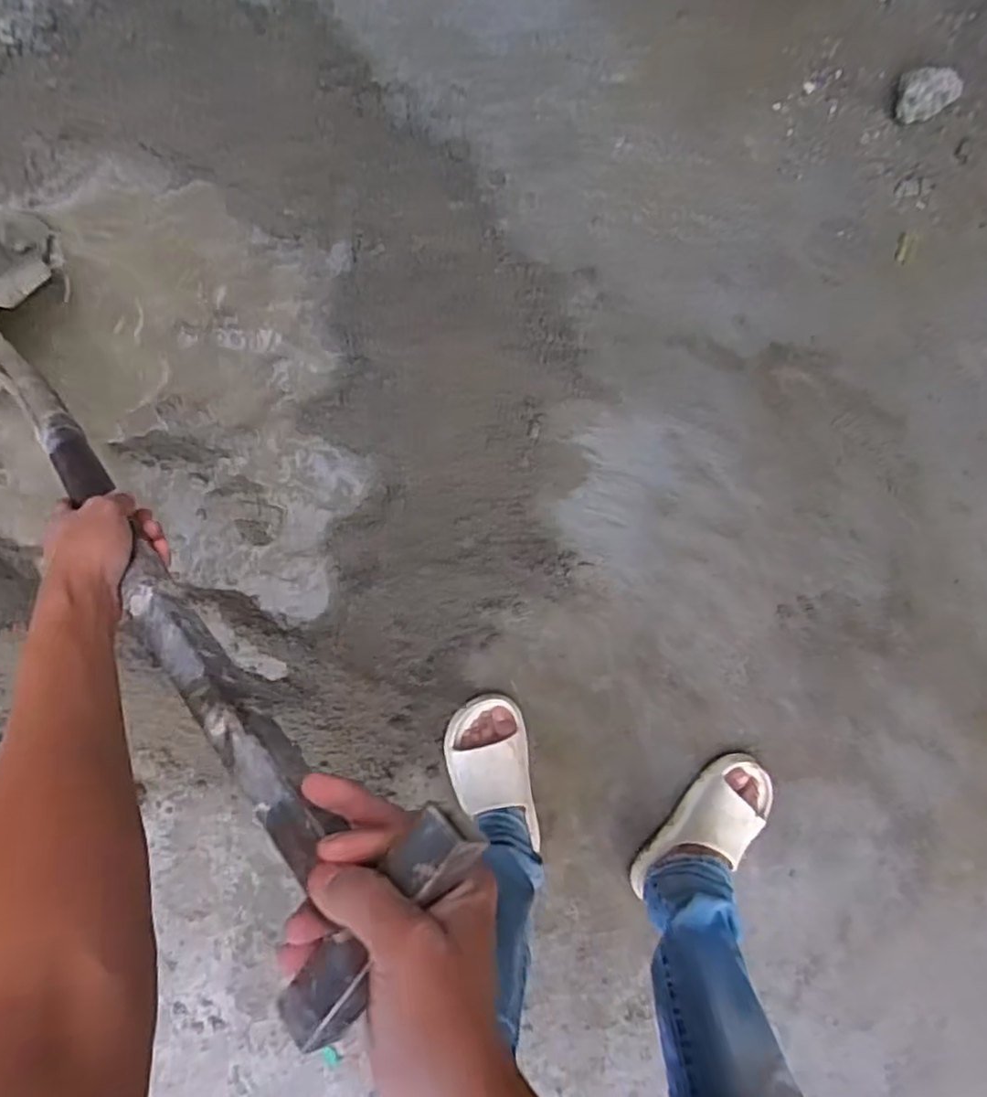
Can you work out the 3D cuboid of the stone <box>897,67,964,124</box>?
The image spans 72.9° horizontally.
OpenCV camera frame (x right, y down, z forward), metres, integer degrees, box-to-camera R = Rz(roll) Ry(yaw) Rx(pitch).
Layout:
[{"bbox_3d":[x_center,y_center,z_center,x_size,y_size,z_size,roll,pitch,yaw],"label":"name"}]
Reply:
[{"bbox_3d":[0.574,-0.601,0.883,0.080,0.039,0.059,-13,99,0],"label":"stone"}]

